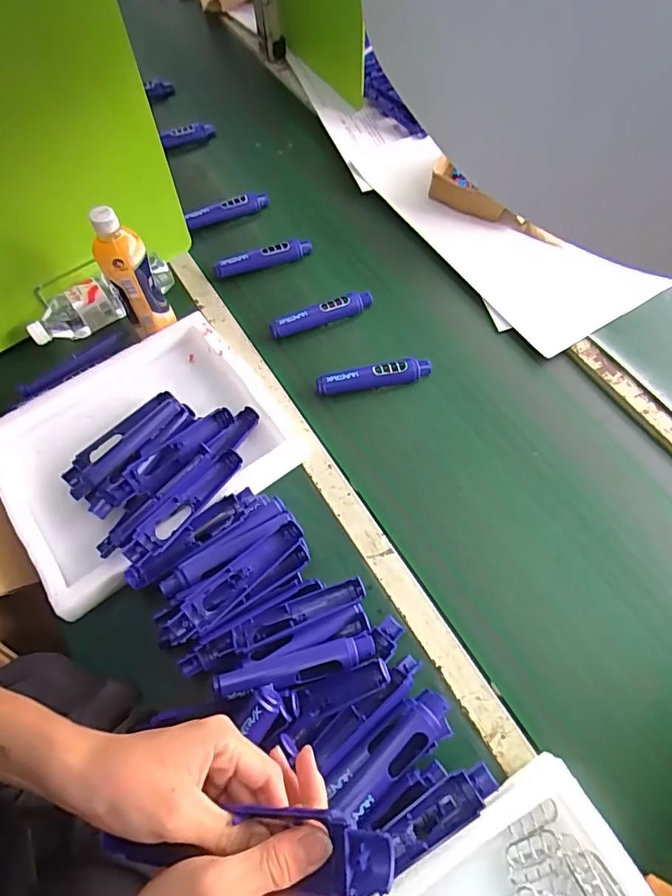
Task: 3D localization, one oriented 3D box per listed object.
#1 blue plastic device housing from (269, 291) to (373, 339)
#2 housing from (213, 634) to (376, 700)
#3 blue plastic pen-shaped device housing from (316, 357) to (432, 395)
[{"bbox_3d":[-0.022,-0.210,0.791,0.168,0.031,0.024,-20,65,-9],"label":"blue plastic device housing"},{"bbox_3d":[-0.041,0.233,0.533,0.168,0.021,0.032,-13,64,-6],"label":"housing"},{"bbox_3d":[0.057,-0.108,0.735,0.170,0.029,0.029,-10,63,-4],"label":"blue plastic pen-shaped device housing"}]

